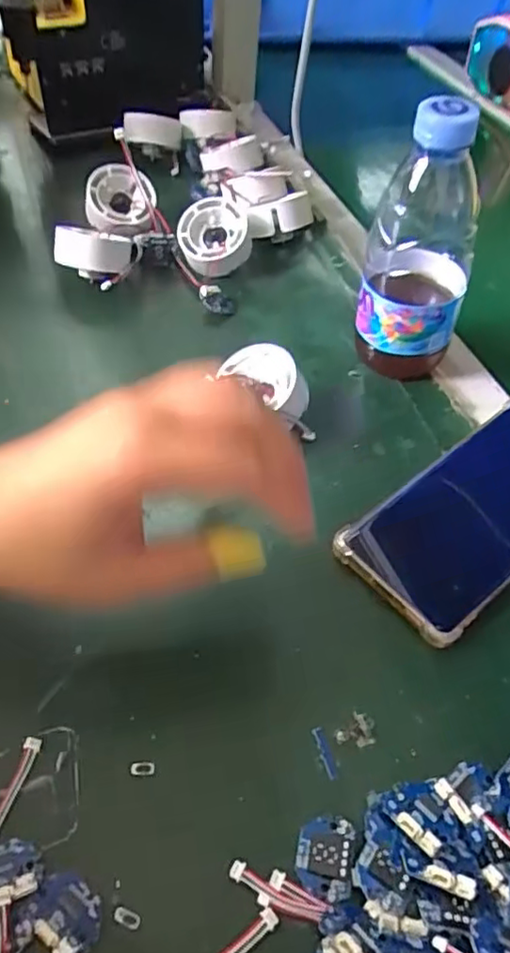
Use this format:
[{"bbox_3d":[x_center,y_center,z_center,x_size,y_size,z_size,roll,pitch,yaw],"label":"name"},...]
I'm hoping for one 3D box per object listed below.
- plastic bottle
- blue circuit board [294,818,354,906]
[{"bbox_3d":[0.100,-0.135,0.382,0.063,0.161,0.054,12,52,8],"label":"plastic bottle"},{"bbox_3d":[0.027,0.152,0.250,0.022,0.004,0.028,8,52,5],"label":"blue circuit board"}]

